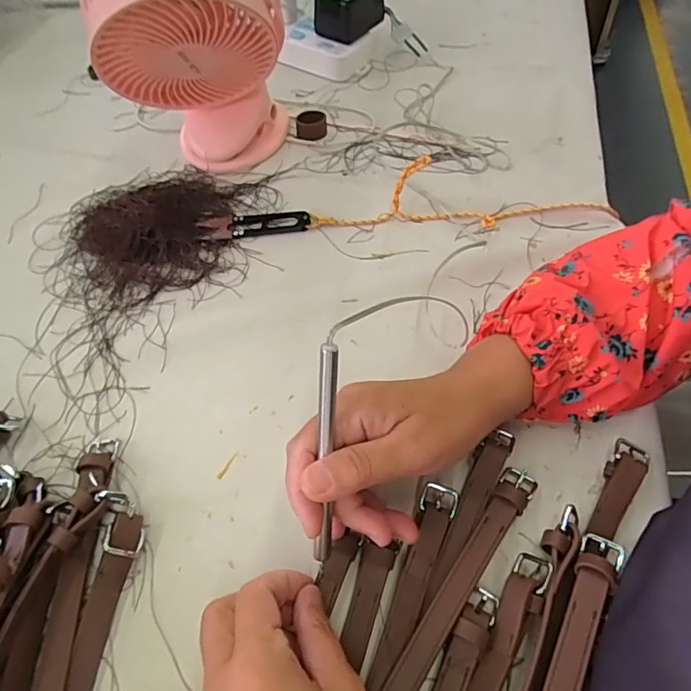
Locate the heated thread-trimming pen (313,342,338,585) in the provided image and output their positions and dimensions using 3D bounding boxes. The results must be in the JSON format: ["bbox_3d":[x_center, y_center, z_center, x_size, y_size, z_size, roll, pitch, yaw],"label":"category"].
[{"bbox_3d":[-0.011,0.067,0.256,0.009,0.140,0.005,4,18,3],"label":"heated thread-trimming pen"}]

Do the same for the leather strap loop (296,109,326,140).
[{"bbox_3d":[-0.034,-0.220,0.489,0.030,0.021,0.022,-3,59,-1],"label":"leather strap loop"}]

